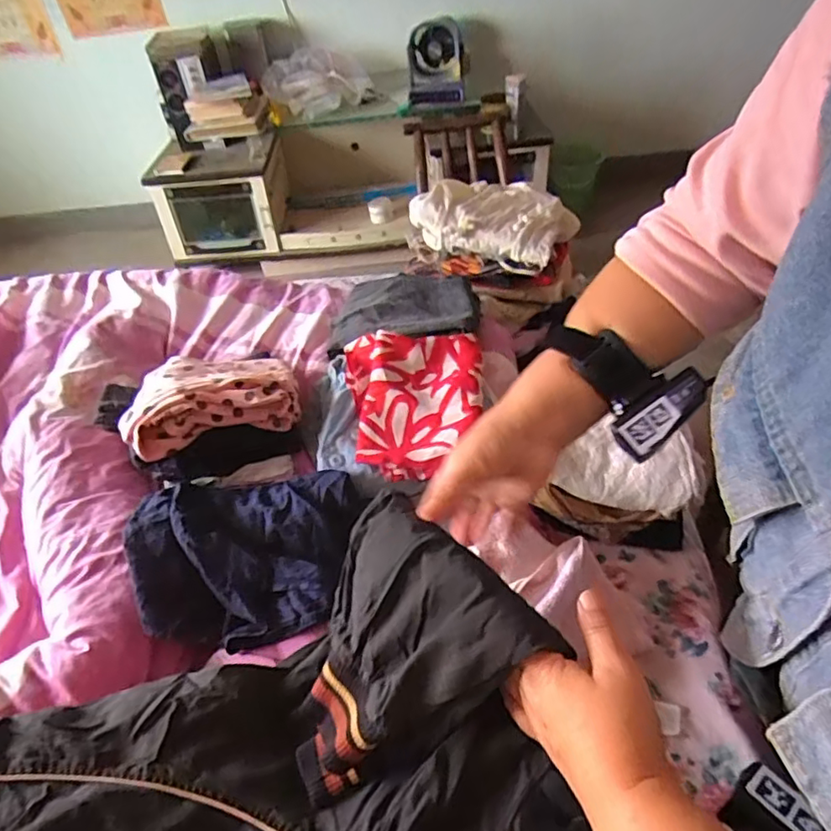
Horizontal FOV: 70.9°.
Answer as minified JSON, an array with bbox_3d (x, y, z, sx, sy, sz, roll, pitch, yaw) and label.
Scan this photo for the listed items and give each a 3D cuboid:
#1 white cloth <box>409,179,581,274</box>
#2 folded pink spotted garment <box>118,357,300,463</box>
[{"bbox_3d":[0.136,-0.334,1.003,0.241,0.095,0.164,19,49,24],"label":"white cloth"},{"bbox_3d":[-0.274,-0.043,0.780,0.213,0.079,0.196,-15,44,-9],"label":"folded pink spotted garment"}]

